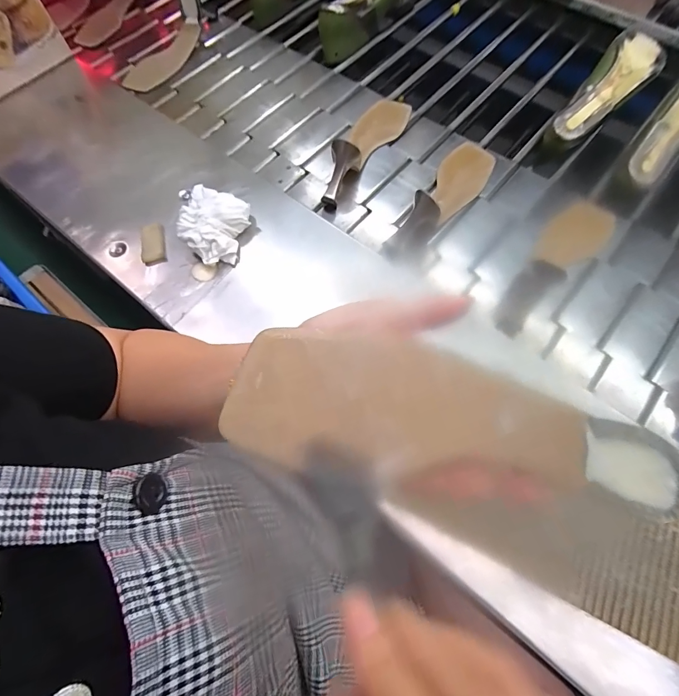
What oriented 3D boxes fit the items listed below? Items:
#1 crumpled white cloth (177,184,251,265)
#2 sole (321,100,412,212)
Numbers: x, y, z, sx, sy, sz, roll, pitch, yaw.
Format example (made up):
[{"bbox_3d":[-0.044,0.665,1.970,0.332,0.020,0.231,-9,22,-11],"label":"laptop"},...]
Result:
[{"bbox_3d":[-0.163,-0.171,0.491,0.089,0.043,0.128,-1,73,-1],"label":"crumpled white cloth"},{"bbox_3d":[0.044,-0.335,0.588,0.075,0.067,0.267,22,74,6],"label":"sole"}]

